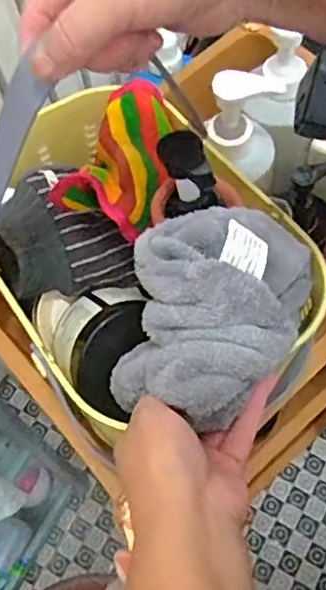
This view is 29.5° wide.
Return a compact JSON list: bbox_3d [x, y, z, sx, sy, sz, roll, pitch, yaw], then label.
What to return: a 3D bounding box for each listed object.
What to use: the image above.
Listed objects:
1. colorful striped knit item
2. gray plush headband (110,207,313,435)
[{"bbox_3d":[-0.027,-0.103,0.436,0.060,0.043,0.118,15,66,13],"label":"colorful striped knit item"},{"bbox_3d":[0.032,0.004,0.367,0.095,0.077,0.141,26,69,14],"label":"gray plush headband"}]

